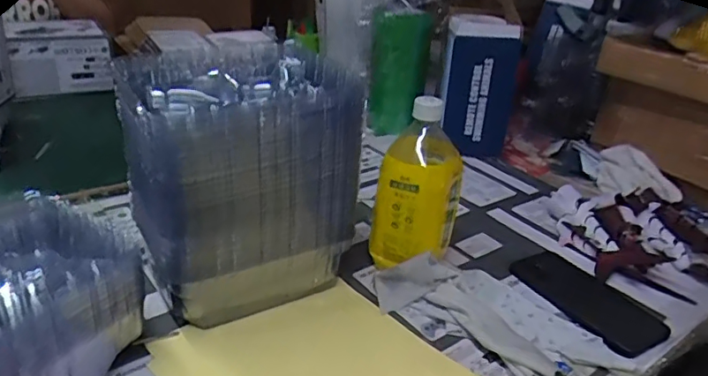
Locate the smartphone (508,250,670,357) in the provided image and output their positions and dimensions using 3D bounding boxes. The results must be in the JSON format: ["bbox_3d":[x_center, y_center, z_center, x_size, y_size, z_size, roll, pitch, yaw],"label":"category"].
[{"bbox_3d":[0.261,0.120,0.606,0.095,0.007,0.170,-14,34,-34],"label":"smartphone"}]

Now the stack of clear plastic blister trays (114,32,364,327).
[{"bbox_3d":[-0.117,-0.014,0.547,0.199,0.241,0.162,-12,32,-31],"label":"stack of clear plastic blister trays"}]

